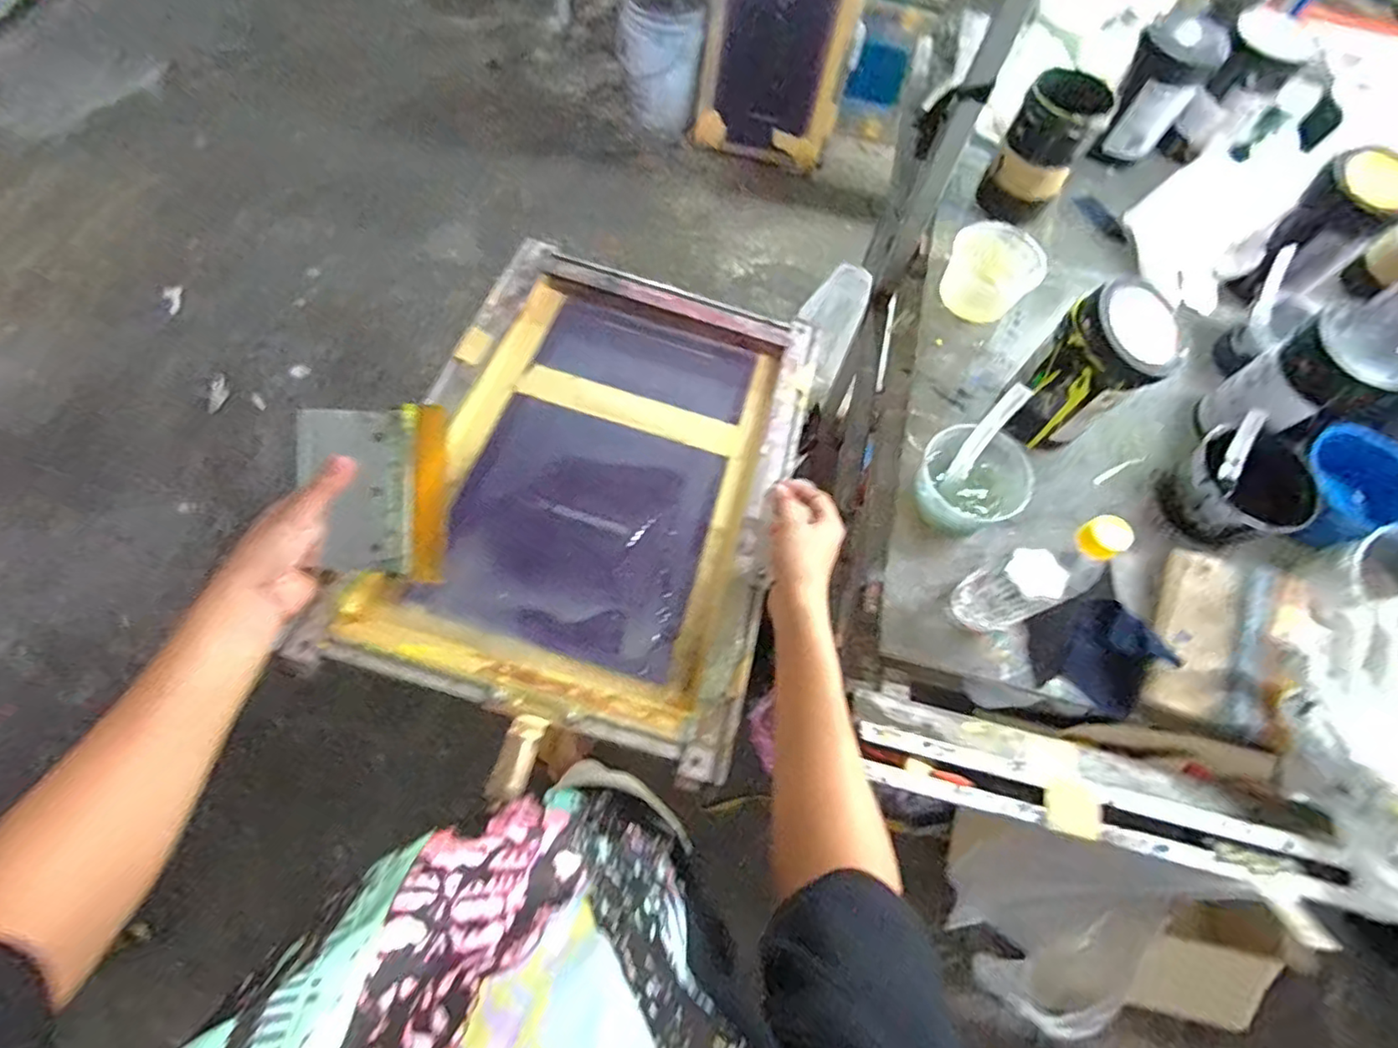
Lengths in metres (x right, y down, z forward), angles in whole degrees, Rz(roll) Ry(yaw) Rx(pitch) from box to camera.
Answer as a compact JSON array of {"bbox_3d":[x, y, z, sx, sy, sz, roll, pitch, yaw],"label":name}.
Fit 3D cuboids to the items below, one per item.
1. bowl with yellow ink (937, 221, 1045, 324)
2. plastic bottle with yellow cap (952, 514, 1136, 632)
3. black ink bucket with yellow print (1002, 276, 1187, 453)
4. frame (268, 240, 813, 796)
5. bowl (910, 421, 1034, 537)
[{"bbox_3d":[0.389,-0.333,0.805,0.120,0.062,0.111,1,68,-3],"label":"bowl with yellow ink"},{"bbox_3d":[0.305,0.054,0.562,0.053,0.211,0.059,-23,71,-12],"label":"plastic bottle with yellow cap"},{"bbox_3d":[0.429,-0.163,0.685,0.097,0.184,0.103,1,68,-3],"label":"black ink bucket with yellow print"},{"bbox_3d":[-0.101,-0.064,0.668,0.394,0.046,0.548,16,60,1],"label":"frame"},{"bbox_3d":[0.302,-0.045,0.691,0.122,0.070,0.113,1,68,-3],"label":"bowl"}]

